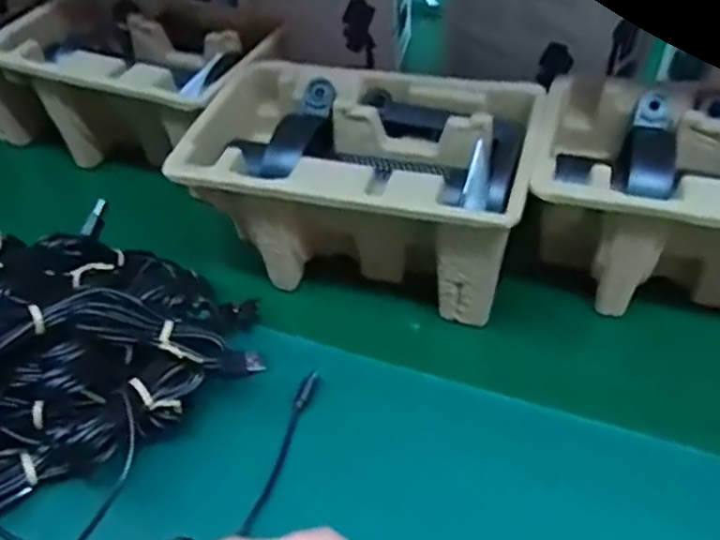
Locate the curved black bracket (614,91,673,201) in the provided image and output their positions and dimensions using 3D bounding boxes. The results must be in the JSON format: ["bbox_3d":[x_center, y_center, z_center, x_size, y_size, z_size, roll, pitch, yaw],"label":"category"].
[{"bbox_3d":[0.184,-0.077,0.445,0.032,0.020,0.099,11,47,17],"label":"curved black bracket"}]

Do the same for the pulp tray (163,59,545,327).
[{"bbox_3d":[0.002,-0.057,0.486,0.222,0.105,0.149,6,46,13],"label":"pulp tray"}]

